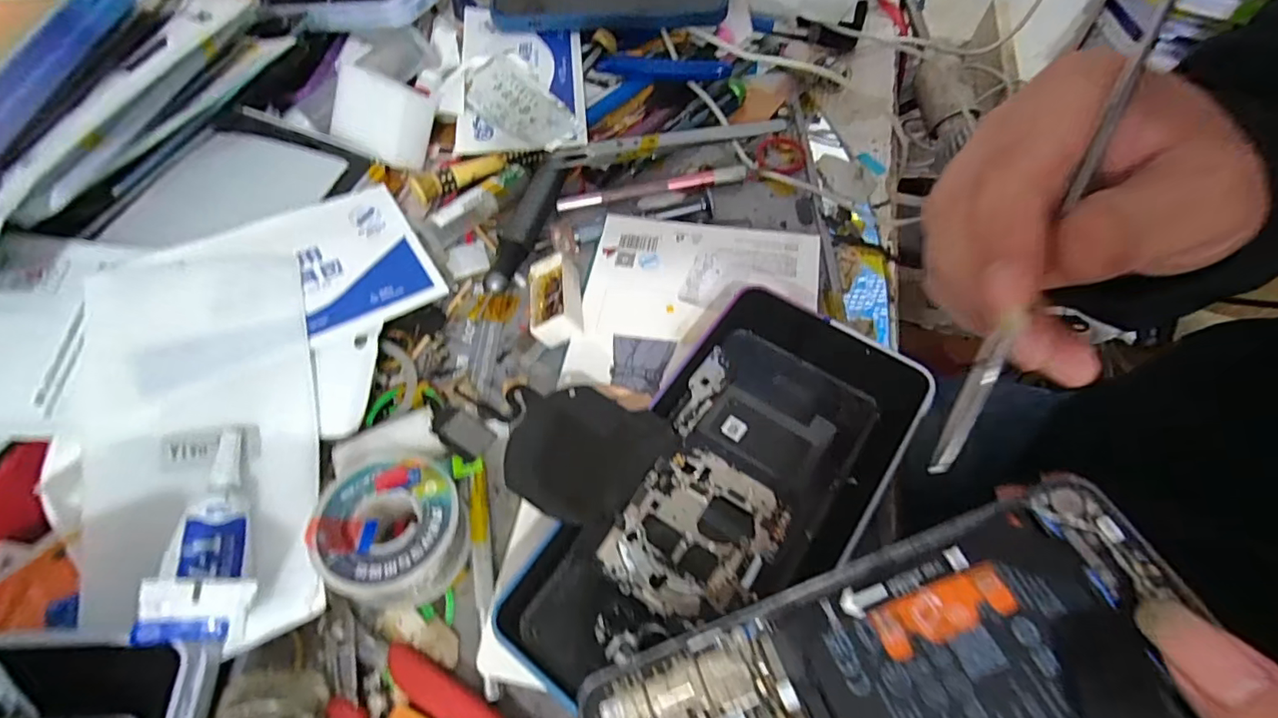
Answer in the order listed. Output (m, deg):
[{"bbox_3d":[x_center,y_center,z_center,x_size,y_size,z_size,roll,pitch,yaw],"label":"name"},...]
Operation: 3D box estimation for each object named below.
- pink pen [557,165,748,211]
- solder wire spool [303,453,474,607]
[{"bbox_3d":[0.008,-0.106,0.332,0.117,0.007,0.008,-9,58,-1],"label":"pink pen"},{"bbox_3d":[-0.098,0.069,0.218,0.051,0.032,0.054,-2,59,3],"label":"solder wire spool"}]

